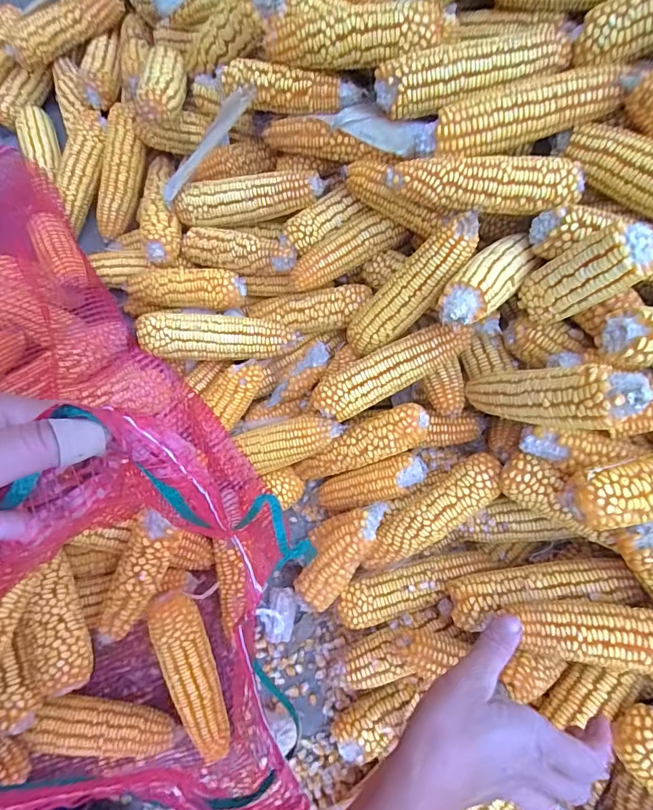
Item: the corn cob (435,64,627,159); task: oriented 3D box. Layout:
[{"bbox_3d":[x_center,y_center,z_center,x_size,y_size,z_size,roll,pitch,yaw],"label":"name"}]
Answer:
[{"bbox_3d":[0.166,-0.243,0.377,0.141,0.037,0.037,-9,72,12],"label":"corn cob"}]

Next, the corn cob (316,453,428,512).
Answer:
[{"bbox_3d":[0.051,0.091,0.504,0.130,0.032,0.041,-23,72,22],"label":"corn cob"}]

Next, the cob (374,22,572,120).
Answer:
[{"bbox_3d":[0.124,-0.285,0.384,0.161,0.044,0.044,-7,72,11],"label":"cob"}]

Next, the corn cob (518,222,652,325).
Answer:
[{"bbox_3d":[0.205,-0.101,0.362,0.034,0.105,0.042,4,70,-28],"label":"corn cob"}]

